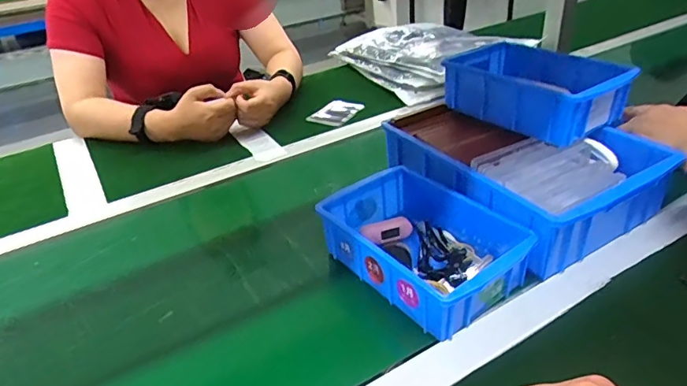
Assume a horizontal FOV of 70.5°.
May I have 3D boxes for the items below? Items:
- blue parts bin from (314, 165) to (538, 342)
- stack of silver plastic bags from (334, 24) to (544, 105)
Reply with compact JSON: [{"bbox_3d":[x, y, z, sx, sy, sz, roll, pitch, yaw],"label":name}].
[{"bbox_3d":[0.081,0.055,0.518,0.135,0.070,0.194,-25,37,-30],"label":"blue parts bin"},{"bbox_3d":[0.187,-0.300,1.049,0.302,0.083,0.350,-18,34,-20],"label":"stack of silver plastic bags"}]

